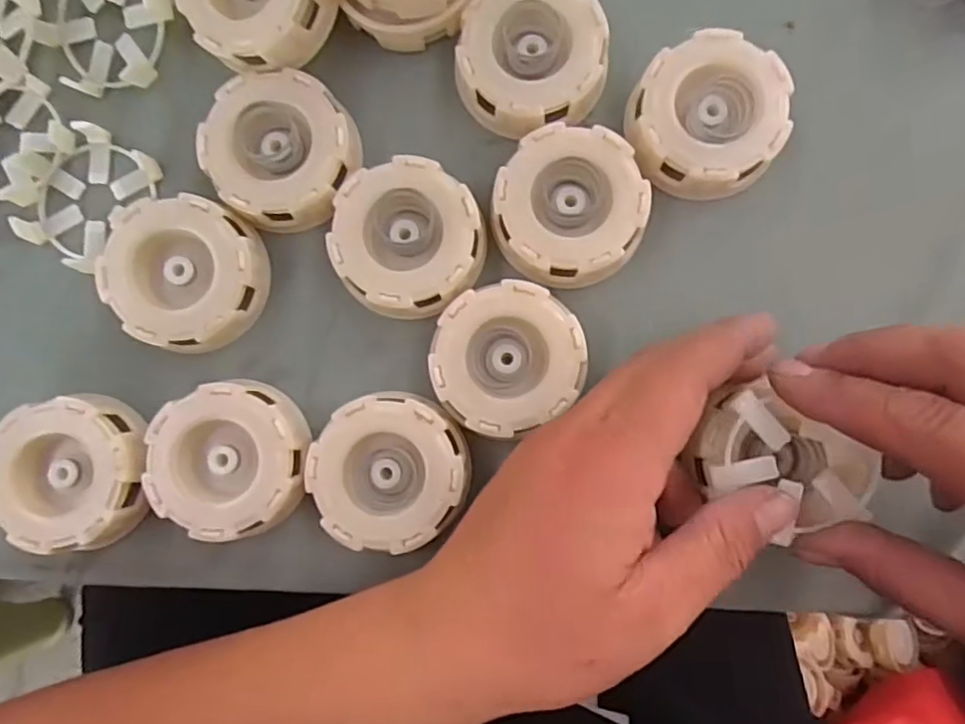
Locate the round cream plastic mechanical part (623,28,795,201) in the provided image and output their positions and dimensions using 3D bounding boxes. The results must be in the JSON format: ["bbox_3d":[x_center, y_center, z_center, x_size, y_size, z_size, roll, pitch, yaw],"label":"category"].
[{"bbox_3d":[0.090,-0.097,0.260,0.058,0.023,0.061,0,86,2],"label":"round cream plastic mechanical part"}]

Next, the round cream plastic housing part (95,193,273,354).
[{"bbox_3d":[-0.119,-0.035,0.259,0.056,0.026,0.058,0,86,2],"label":"round cream plastic housing part"}]

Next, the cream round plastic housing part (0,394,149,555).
[{"bbox_3d":[-0.165,0.044,0.257,0.057,0.021,0.059,0,86,2],"label":"cream round plastic housing part"}]

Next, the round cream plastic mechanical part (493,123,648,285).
[{"bbox_3d":[0.035,-0.061,0.260,0.059,0.022,0.060,0,86,2],"label":"round cream plastic mechanical part"}]

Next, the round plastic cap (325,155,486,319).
[{"bbox_3d":[-0.030,-0.049,0.259,0.058,0.020,0.058,0,86,2],"label":"round plastic cap"}]

